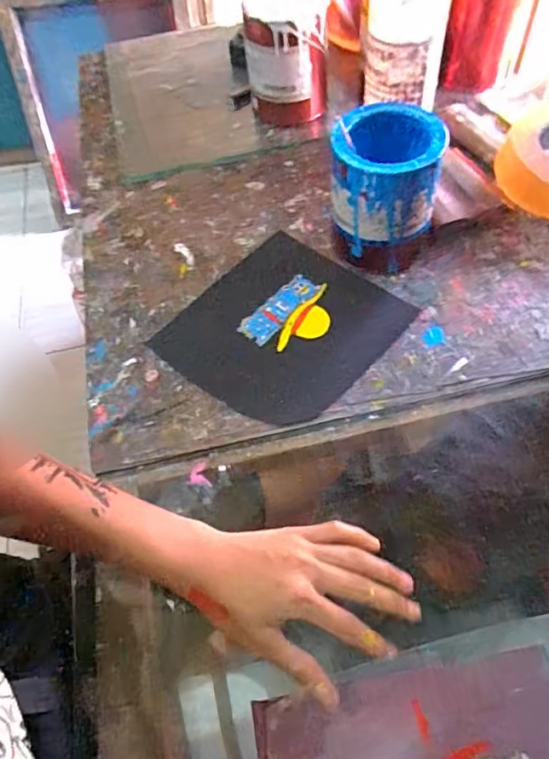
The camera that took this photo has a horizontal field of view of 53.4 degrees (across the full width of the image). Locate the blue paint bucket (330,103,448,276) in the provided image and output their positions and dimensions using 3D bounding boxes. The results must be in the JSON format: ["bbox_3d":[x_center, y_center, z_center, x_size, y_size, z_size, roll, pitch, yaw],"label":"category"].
[{"bbox_3d":[0.117,-0.197,0.584,0.103,0.144,0.095,-2,58,3],"label":"blue paint bucket"}]

